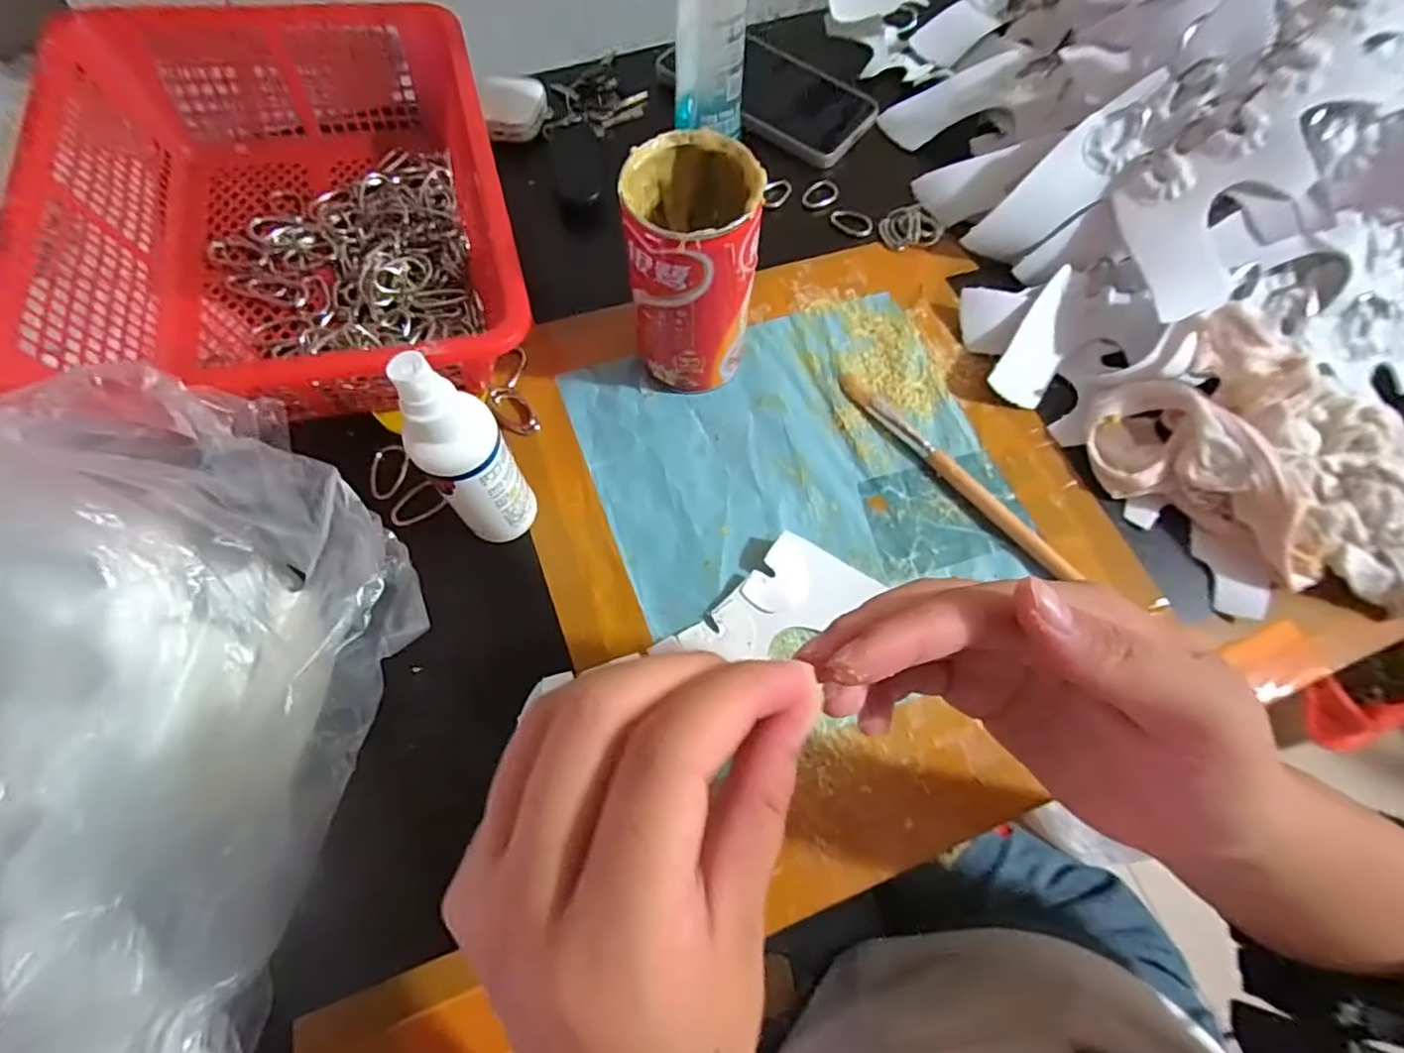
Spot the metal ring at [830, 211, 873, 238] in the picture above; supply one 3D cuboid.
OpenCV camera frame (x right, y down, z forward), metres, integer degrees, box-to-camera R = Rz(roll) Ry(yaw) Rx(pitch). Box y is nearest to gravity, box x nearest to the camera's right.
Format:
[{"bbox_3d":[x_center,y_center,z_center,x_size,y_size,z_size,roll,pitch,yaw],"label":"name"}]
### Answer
[{"bbox_3d":[0.103,-0.209,0.420,0.030,0.008,0.016,29,72,11],"label":"metal ring"}]

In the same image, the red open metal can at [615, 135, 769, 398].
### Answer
[{"bbox_3d":[-0.003,-0.131,0.324,0.061,0.116,0.067,0,70,0],"label":"red open metal can"}]

